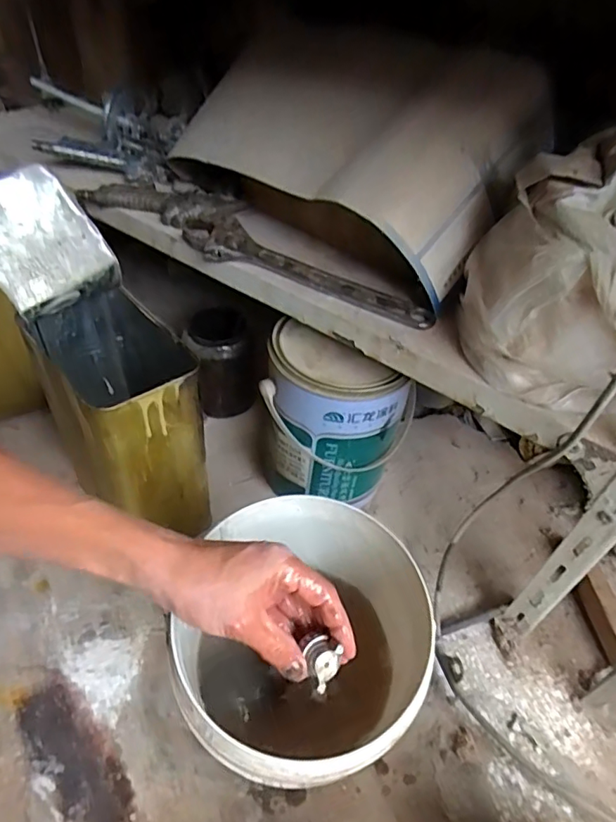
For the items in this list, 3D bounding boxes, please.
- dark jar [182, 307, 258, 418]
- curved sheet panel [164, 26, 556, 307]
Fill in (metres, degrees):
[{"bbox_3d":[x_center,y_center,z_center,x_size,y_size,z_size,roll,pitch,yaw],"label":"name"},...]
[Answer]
[{"bbox_3d":[-0.124,-0.071,0.767,0.082,0.131,0.099,-9,49,-15],"label":"dark jar"},{"bbox_3d":[0.041,-0.299,0.598,0.402,0.130,0.237,33,78,32],"label":"curved sheet panel"}]

